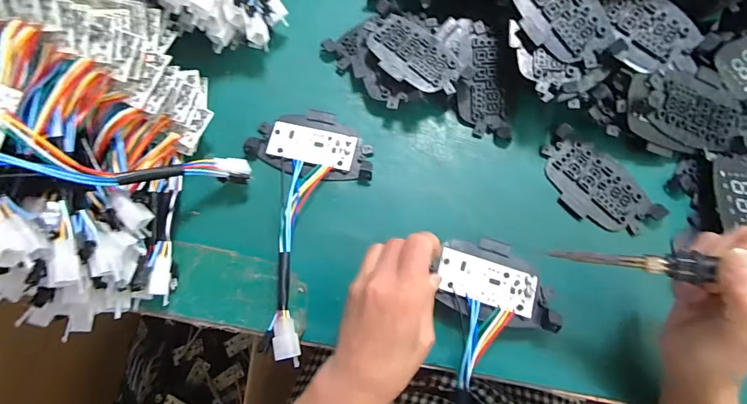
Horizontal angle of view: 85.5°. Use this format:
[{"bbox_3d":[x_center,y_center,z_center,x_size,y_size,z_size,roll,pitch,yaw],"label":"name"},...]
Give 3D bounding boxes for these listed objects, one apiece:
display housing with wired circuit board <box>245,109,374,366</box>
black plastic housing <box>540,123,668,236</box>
[{"bbox_3d":[-0.053,0.016,0.368,0.112,0.019,0.226,-7,73,-2],"label":"display housing with wired circuit board"},{"bbox_3d":[0.210,-0.016,0.382,0.118,0.009,0.068,42,77,12],"label":"black plastic housing"}]

